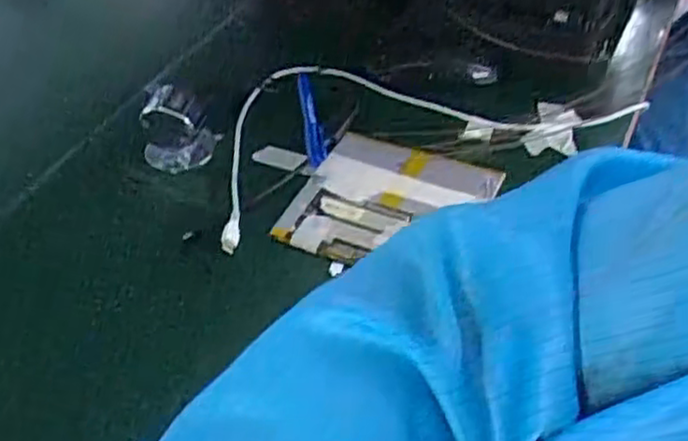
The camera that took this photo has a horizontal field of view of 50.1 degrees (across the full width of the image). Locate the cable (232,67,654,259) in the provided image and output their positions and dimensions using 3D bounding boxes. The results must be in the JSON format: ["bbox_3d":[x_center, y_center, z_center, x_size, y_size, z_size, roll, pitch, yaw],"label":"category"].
[{"bbox_3d":[0.045,-0.093,0.599,0.353,0.014,0.182,-19,48,-17],"label":"cable"}]

